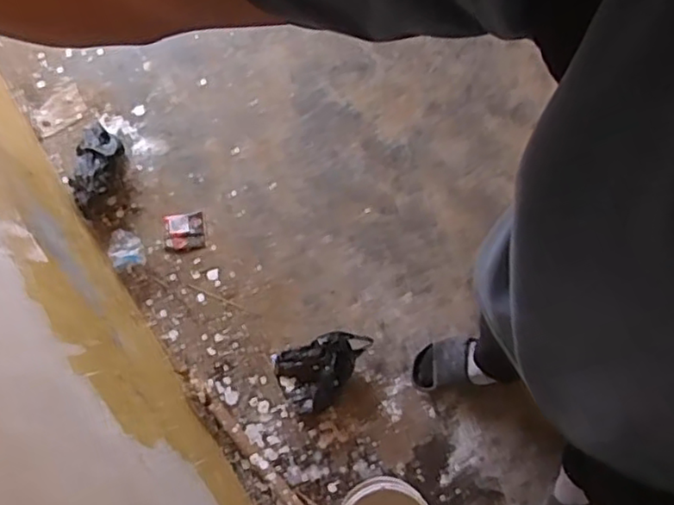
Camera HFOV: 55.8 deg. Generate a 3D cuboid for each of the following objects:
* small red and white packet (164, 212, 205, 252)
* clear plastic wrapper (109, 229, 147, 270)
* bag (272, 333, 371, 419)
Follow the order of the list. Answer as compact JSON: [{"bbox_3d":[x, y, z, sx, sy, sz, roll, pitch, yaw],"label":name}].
[{"bbox_3d":[-0.359,-0.050,1.503,0.090,0.005,0.084,-7,84,-4],"label":"small red and white packet"},{"bbox_3d":[-0.490,-0.010,1.479,0.073,0.033,0.093,-18,75,-4],"label":"clear plastic wrapper"},{"bbox_3d":[-0.022,0.253,1.370,0.219,0.104,0.148,-19,75,-5],"label":"bag"}]

